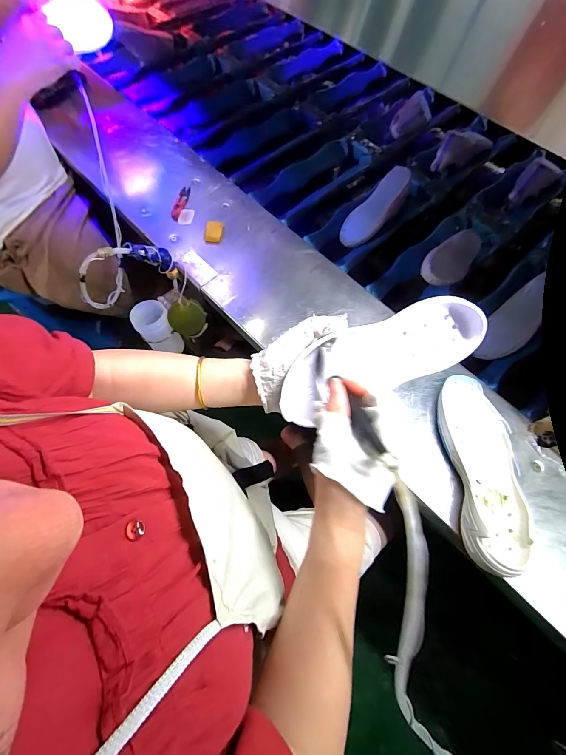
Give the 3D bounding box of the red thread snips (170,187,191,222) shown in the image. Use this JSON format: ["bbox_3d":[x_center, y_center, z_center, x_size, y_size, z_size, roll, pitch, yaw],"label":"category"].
[{"bbox_3d":[-0.229,-0.390,0.741,0.023,0.011,0.107,7,67,3],"label":"red thread snips"}]

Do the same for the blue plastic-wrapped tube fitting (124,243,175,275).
[{"bbox_3d":[-0.228,-0.215,0.591,0.028,0.120,0.039,29,100,10],"label":"blue plastic-wrapped tube fitting"}]

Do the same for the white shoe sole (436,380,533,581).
[{"bbox_3d":[0.300,0.128,0.497,0.104,0.048,0.282,-1,67,0],"label":"white shoe sole"}]

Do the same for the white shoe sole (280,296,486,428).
[{"bbox_3d":[0.099,-0.022,0.350,0.217,0.034,0.070,-23,67,0],"label":"white shoe sole"}]

